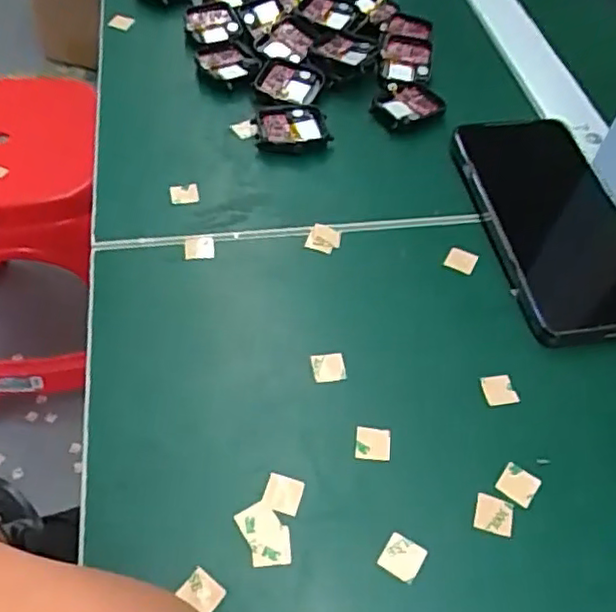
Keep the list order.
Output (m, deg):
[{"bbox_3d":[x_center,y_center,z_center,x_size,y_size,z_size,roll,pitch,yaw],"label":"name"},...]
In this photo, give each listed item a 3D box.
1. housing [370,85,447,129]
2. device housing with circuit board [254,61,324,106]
[{"bbox_3d":[0.065,-0.133,0.434,0.046,0.008,0.034,-26,58,-21],"label":"housing"},{"bbox_3d":[-0.011,-0.151,0.438,0.040,0.009,0.035,20,54,12],"label":"device housing with circuit board"}]

